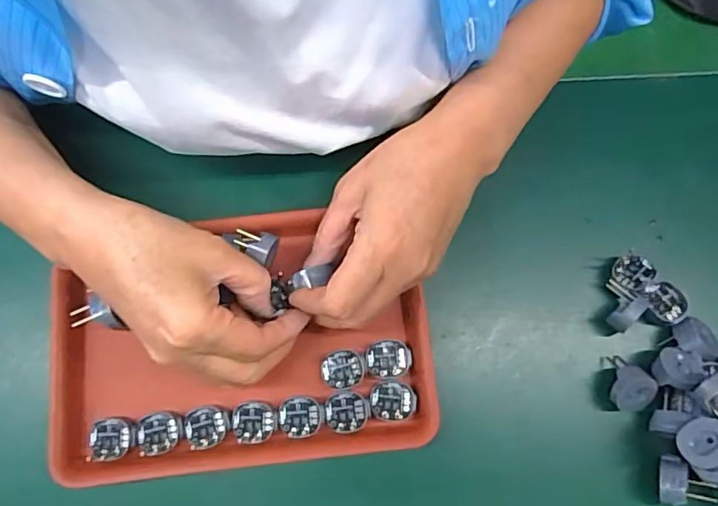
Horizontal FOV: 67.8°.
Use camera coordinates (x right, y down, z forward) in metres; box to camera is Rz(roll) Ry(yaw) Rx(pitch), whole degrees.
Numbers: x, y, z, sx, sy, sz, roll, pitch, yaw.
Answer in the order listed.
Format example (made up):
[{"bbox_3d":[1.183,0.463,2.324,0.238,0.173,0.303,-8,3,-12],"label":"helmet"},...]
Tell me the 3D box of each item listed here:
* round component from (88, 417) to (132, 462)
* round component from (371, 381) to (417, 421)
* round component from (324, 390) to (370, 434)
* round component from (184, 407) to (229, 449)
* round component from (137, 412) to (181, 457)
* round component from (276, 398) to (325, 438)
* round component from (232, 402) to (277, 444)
[{"bbox_3d":[-0.156,0.116,0.334,0.026,0.004,0.025,0,74,-1],"label":"round component"},{"bbox_3d":[0.022,0.095,0.341,0.028,0.004,0.023,-1,74,-1],"label":"round component"},{"bbox_3d":[-0.007,0.101,0.338,0.027,0.004,0.025,0,74,-1],"label":"round component"},{"bbox_3d":[-0.095,0.109,0.335,0.027,0.004,0.024,-3,74,-2],"label":"round component"},{"bbox_3d":[-0.126,0.113,0.335,0.026,0.004,0.025,0,74,-1],"label":"round component"},{"bbox_3d":[-0.037,0.104,0.339,0.028,0.004,0.024,-1,74,-1],"label":"round component"},{"bbox_3d":[-0.066,0.107,0.337,0.027,0.004,0.025,-2,74,-1],"label":"round component"}]

